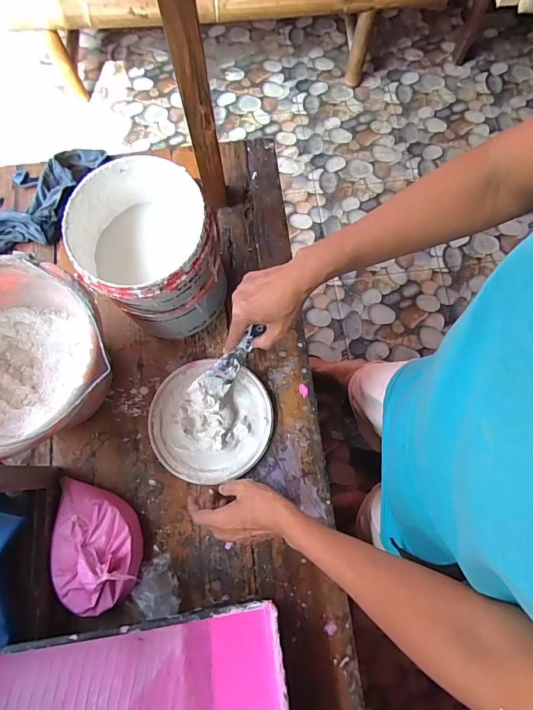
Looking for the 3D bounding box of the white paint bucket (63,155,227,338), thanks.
[{"bbox_3d":[-0.154,-0.130,0.549,0.166,0.191,0.177,0,74,-1],"label":"white paint bucket"}]

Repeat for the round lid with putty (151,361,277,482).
[{"bbox_3d":[-0.081,0.092,0.572,0.175,0.028,0.172,0,73,0],"label":"round lid with putty"}]

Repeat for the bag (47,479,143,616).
[{"bbox_3d":[-0.233,0.243,0.514,0.116,0.057,0.165,-32,76,-9],"label":"bag"}]

